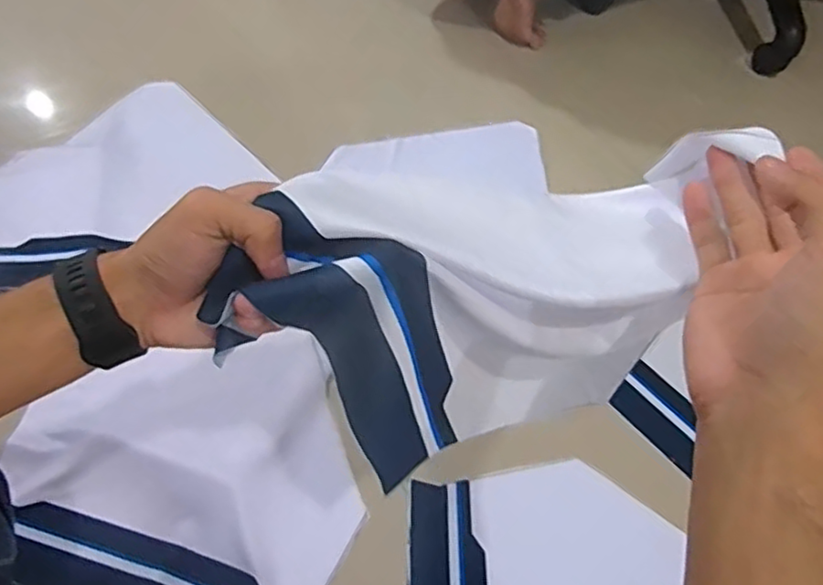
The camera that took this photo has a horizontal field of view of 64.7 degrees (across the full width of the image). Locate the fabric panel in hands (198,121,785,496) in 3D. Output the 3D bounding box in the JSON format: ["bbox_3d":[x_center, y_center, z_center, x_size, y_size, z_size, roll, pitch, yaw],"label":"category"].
[{"bbox_3d":[0.038,0.008,0.427,0.299,0.205,0.118,-14,57,-12],"label":"fabric panel in hands"}]

